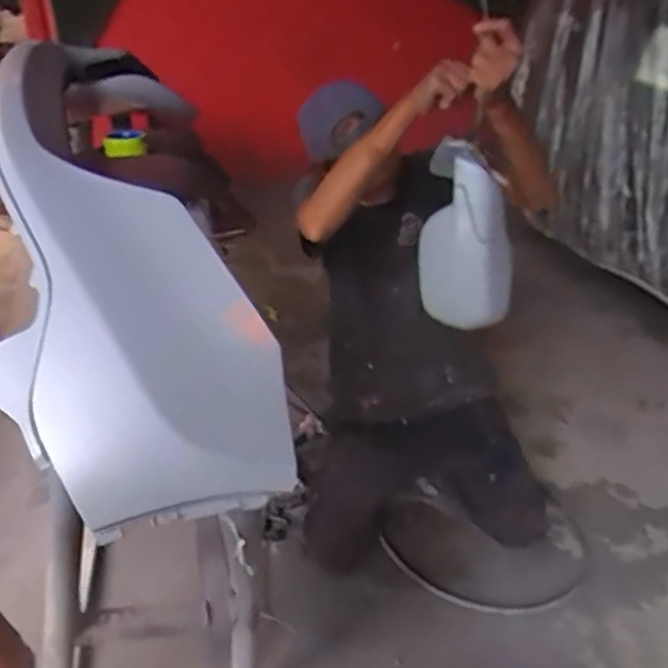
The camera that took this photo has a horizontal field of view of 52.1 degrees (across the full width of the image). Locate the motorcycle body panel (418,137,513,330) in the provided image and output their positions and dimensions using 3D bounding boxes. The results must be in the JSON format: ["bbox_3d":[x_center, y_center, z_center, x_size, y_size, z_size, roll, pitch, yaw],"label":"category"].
[{"bbox_3d":[0.243,-0.172,1.256,0.093,0.339,0.196,-8,34,-14],"label":"motorcycle body panel"}]

